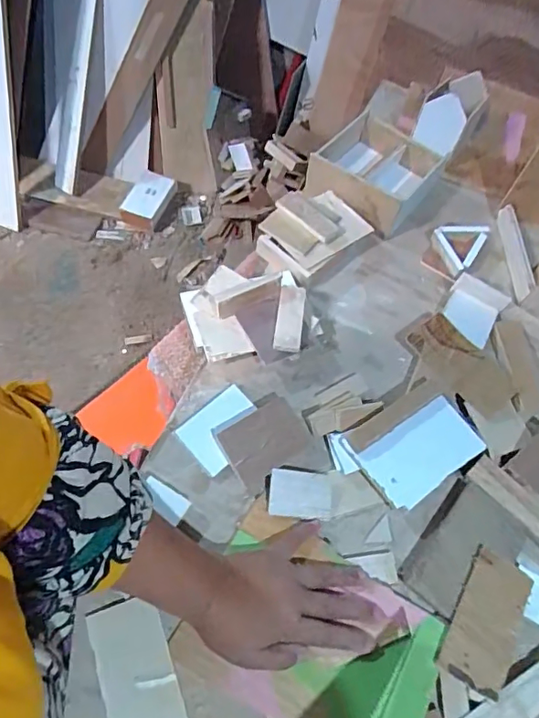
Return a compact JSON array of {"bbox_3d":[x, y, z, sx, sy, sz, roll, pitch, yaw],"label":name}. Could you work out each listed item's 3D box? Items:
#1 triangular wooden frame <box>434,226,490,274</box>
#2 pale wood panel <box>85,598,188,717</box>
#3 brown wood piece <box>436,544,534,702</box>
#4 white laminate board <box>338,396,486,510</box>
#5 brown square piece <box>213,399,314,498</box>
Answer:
[{"bbox_3d":[0.258,-0.161,0.720,0.063,0.020,0.084,31,59,9],"label":"triangular wooden frame"},{"bbox_3d":[-0.105,0.297,0.442,0.062,0.004,0.171,-19,66,-11],"label":"pale wood panel"},{"bbox_3d":[0.203,0.243,0.489,0.060,0.004,0.117,31,65,7],"label":"brown wood piece"},{"bbox_3d":[0.160,0.097,0.565,0.133,0.007,0.083,-29,75,-21],"label":"white laminate board"},{"bbox_3d":[-0.005,0.088,0.558,0.087,0.013,0.077,-30,81,-16],"label":"brown square piece"}]

